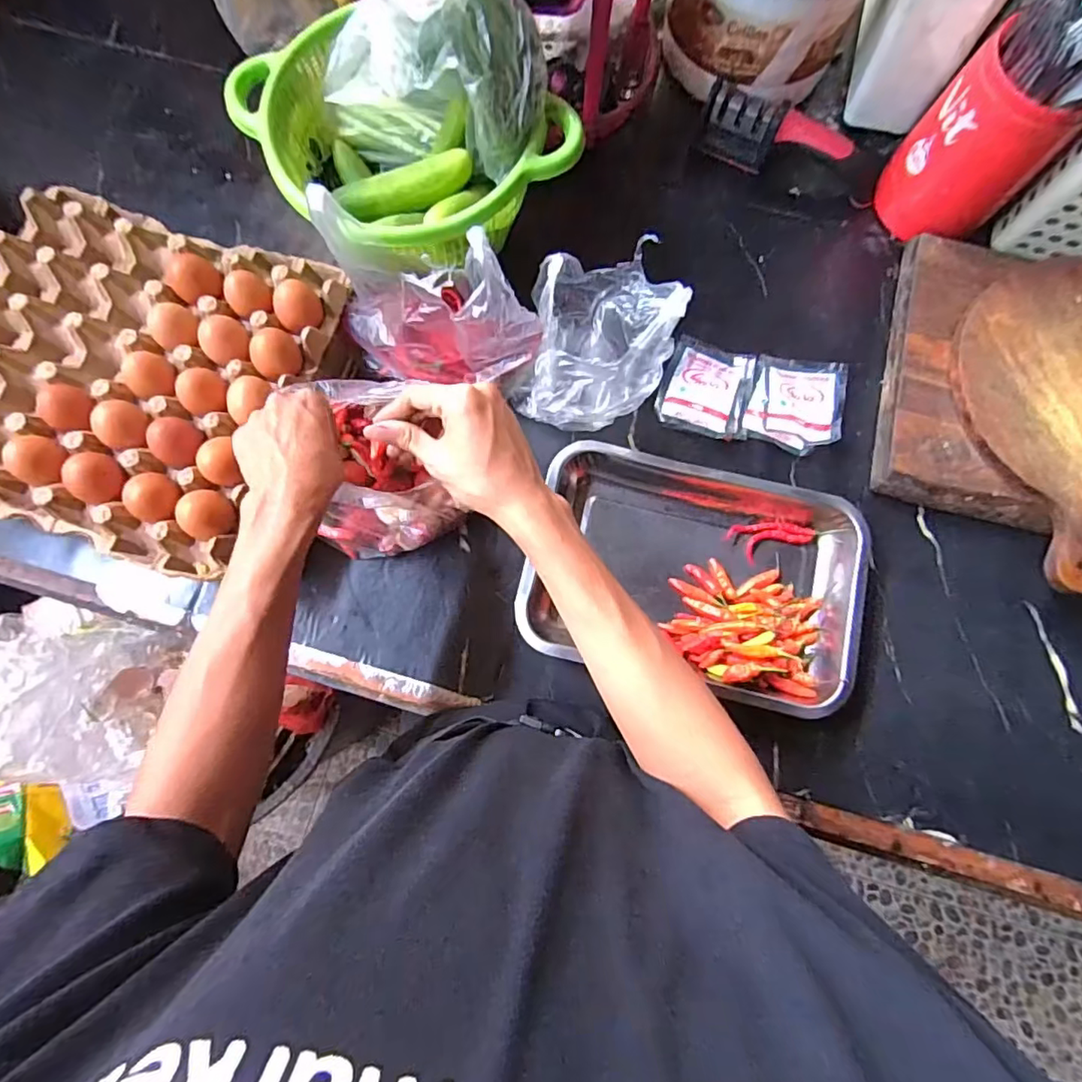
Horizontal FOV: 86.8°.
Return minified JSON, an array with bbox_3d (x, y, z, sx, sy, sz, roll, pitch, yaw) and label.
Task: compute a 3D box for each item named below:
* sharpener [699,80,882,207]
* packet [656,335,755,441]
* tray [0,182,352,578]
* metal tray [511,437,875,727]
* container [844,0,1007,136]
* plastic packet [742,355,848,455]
[{"bbox_3d":[0.277,-0.435,0.629,0.202,0.059,0.052,17,78,3],"label":"sharpener"},{"bbox_3d":[0.169,-0.155,0.588,0.088,0.019,0.096,15,78,2],"label":"packet"},{"bbox_3d":[-0.367,-0.153,0.503,0.303,0.044,0.302,17,78,3],"label":"tray"},{"bbox_3d":[0.145,0.027,0.535,0.298,0.044,0.210,14,78,2],"label":"metal tray"},{"bbox_3d":[0.400,-0.550,0.589,0.099,0.142,0.160,18,78,3],"label":"container"},{"bbox_3d":[0.259,-0.141,0.583,0.094,0.020,0.098,12,78,2],"label":"plastic packet"}]

